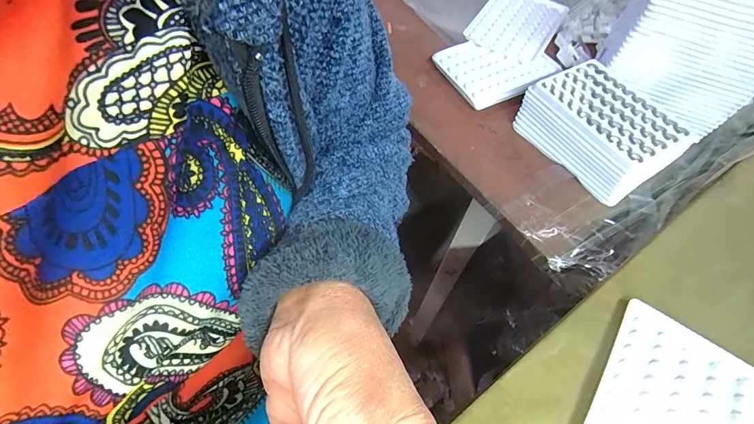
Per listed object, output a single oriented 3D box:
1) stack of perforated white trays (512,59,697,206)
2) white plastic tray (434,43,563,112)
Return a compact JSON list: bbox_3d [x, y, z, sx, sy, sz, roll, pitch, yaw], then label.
[{"bbox_3d":[0.215,-0.078,0.388,0.087,0.062,0.132,-24,62,-21],"label":"stack of perforated white trays"},{"bbox_3d":[0.137,-0.169,0.460,0.121,0.006,0.097,-27,65,-18],"label":"white plastic tray"}]

